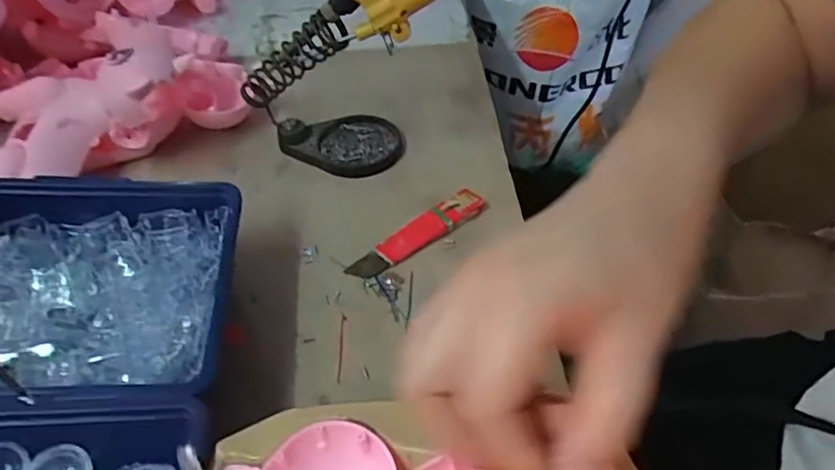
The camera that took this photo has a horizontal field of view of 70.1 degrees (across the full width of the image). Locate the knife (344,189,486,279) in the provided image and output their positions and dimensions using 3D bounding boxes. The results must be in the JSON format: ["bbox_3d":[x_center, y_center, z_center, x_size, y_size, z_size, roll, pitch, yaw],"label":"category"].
[{"bbox_3d":[0.000,-0.003,0.394,0.102,0.011,0.023,-29,53,-23],"label":"knife"}]

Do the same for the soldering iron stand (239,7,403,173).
[{"bbox_3d":[-0.069,-0.101,0.426,0.109,0.104,0.065,-4,47,-1],"label":"soldering iron stand"}]

